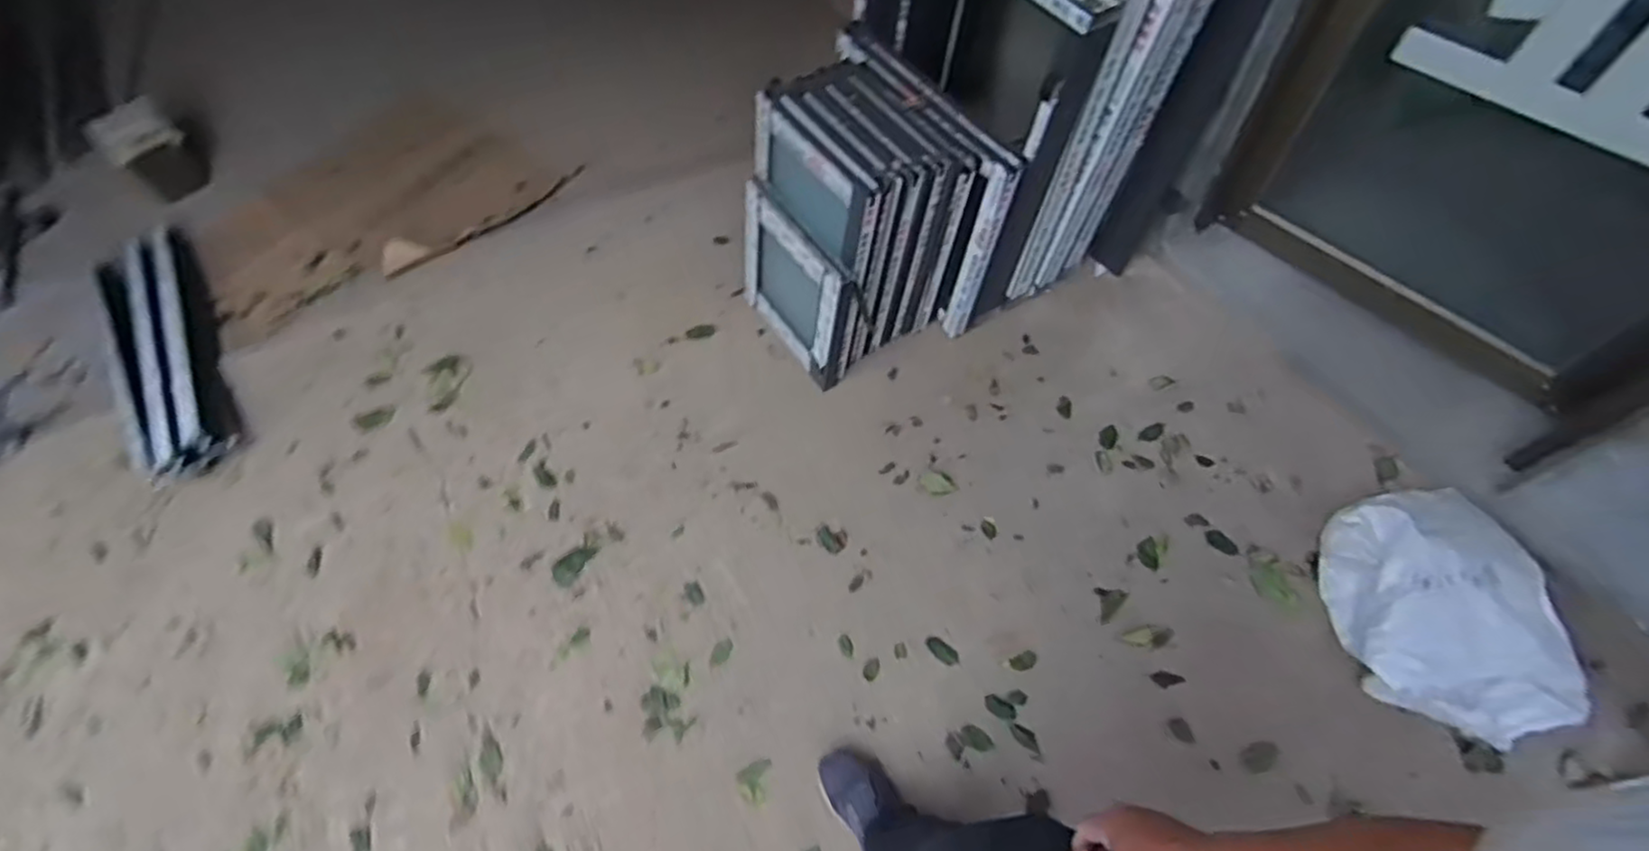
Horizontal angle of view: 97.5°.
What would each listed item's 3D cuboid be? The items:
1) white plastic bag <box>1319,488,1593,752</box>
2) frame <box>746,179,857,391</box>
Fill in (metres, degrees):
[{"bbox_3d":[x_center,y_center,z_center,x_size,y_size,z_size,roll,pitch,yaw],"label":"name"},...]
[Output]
[{"bbox_3d":[1.169,0.342,1.380,0.339,0.188,0.459,-4,61,3],"label":"white plastic bag"},{"bbox_3d":[-0.079,-0.326,1.680,0.047,0.375,0.377,-28,65,-26],"label":"frame"}]

